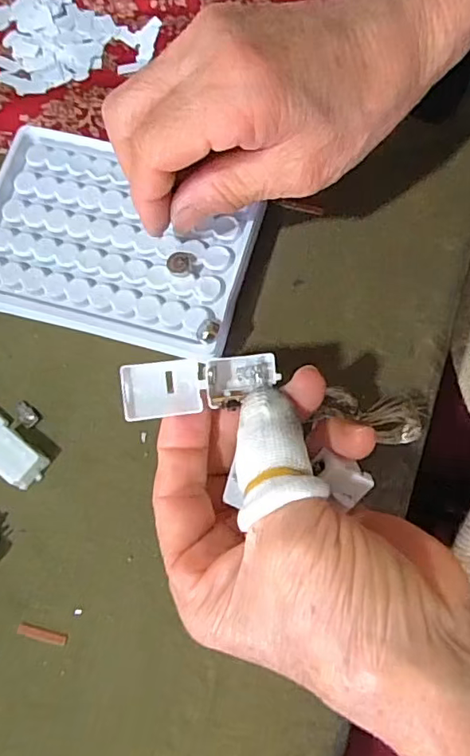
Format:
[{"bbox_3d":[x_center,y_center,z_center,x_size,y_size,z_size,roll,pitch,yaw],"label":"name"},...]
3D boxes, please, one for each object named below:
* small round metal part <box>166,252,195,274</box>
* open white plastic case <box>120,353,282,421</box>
[{"bbox_3d":[-0.025,-0.053,0.251,0.012,0.005,0.011,-1,74,3],"label":"small round metal part"},{"bbox_3d":[-0.013,0.002,0.194,0.055,0.013,0.019,-9,76,-19],"label":"open white plastic case"}]

